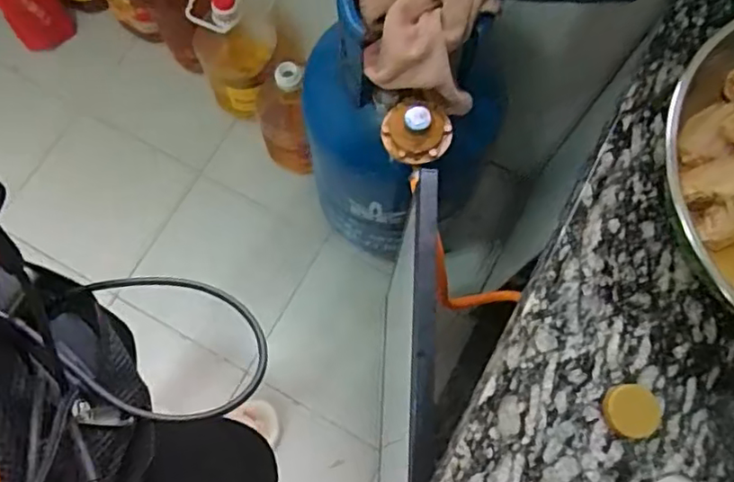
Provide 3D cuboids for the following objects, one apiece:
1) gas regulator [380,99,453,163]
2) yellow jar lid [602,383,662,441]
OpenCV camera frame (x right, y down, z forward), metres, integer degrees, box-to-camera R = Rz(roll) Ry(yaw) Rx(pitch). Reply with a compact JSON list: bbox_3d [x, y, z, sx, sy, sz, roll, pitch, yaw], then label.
[{"bbox_3d":[0.060,-0.133,0.706,0.080,0.041,0.072,15,73,3],"label":"gas regulator"},{"bbox_3d":[0.203,0.130,0.458,0.039,0.015,0.040,0,73,-2],"label":"yellow jar lid"}]

